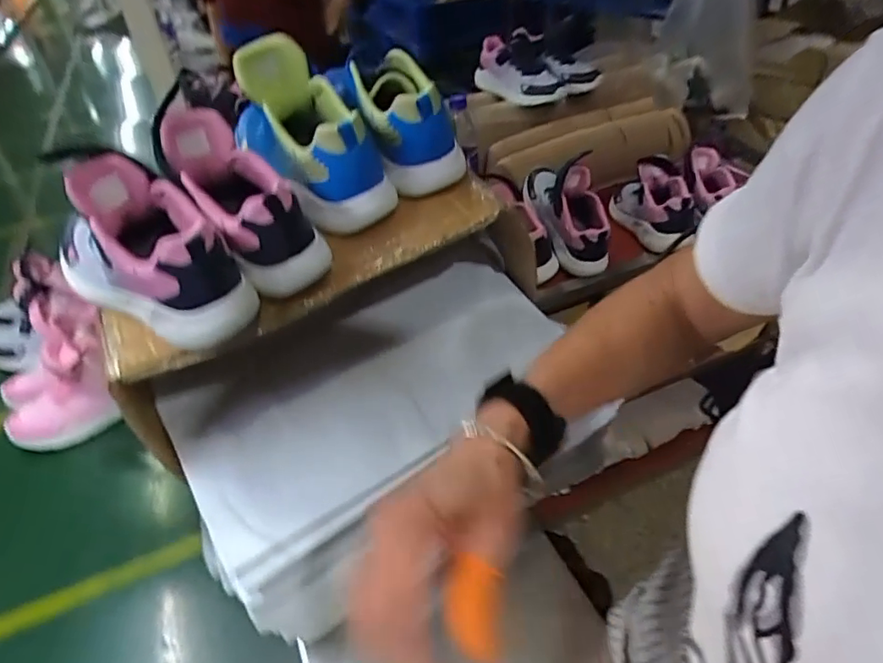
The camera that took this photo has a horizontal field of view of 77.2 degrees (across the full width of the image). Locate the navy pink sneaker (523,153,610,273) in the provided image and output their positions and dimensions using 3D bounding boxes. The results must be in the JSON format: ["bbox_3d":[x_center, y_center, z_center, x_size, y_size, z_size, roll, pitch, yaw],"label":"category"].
[{"bbox_3d":[0.202,-0.204,0.896,0.102,0.127,0.224,-11,58,-8],"label":"navy pink sneaker"}]

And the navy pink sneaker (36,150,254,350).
[{"bbox_3d":[-0.242,-0.076,0.448,0.200,0.108,0.082,21,47,25],"label":"navy pink sneaker"}]

